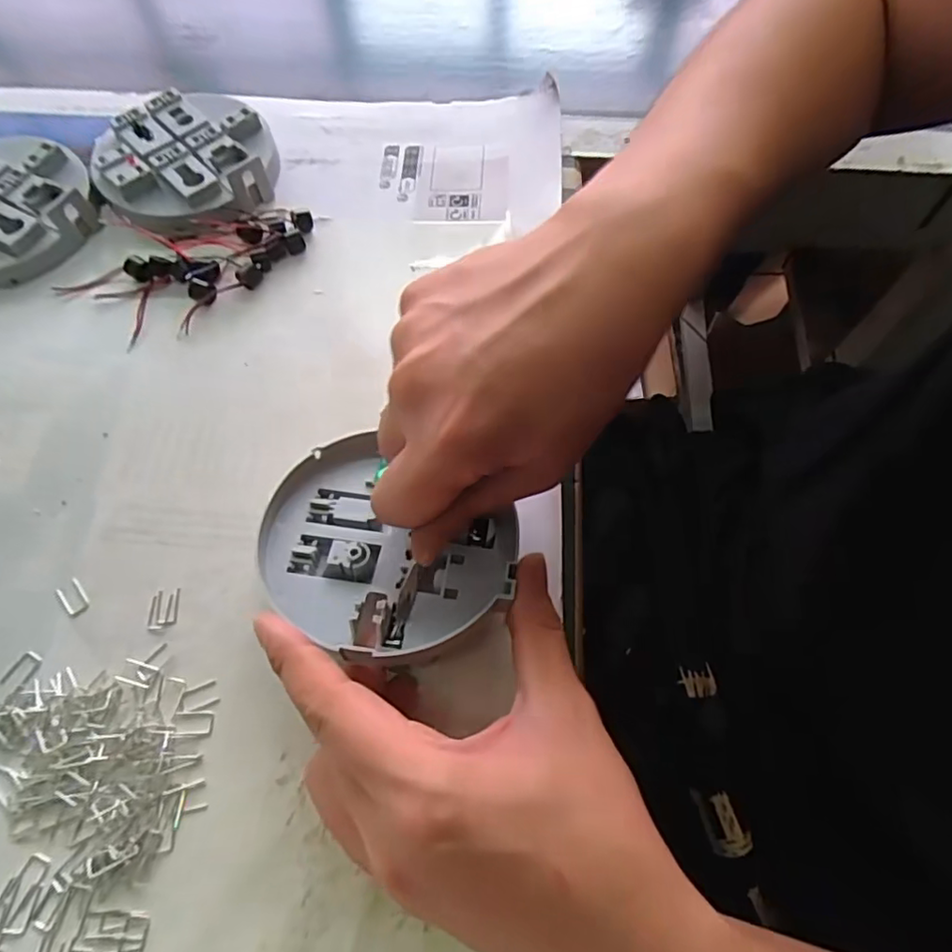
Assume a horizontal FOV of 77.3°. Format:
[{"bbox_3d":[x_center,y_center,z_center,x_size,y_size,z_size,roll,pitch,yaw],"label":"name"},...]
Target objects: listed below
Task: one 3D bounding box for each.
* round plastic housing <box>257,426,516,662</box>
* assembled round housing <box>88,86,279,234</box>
[{"bbox_3d":[-0.040,0.028,0.241,0.102,0.026,0.081,32,69,13],"label":"round plastic housing"},{"bbox_3d":[-0.169,-0.185,0.349,0.094,0.023,0.097,0,66,-1],"label":"assembled round housing"}]

